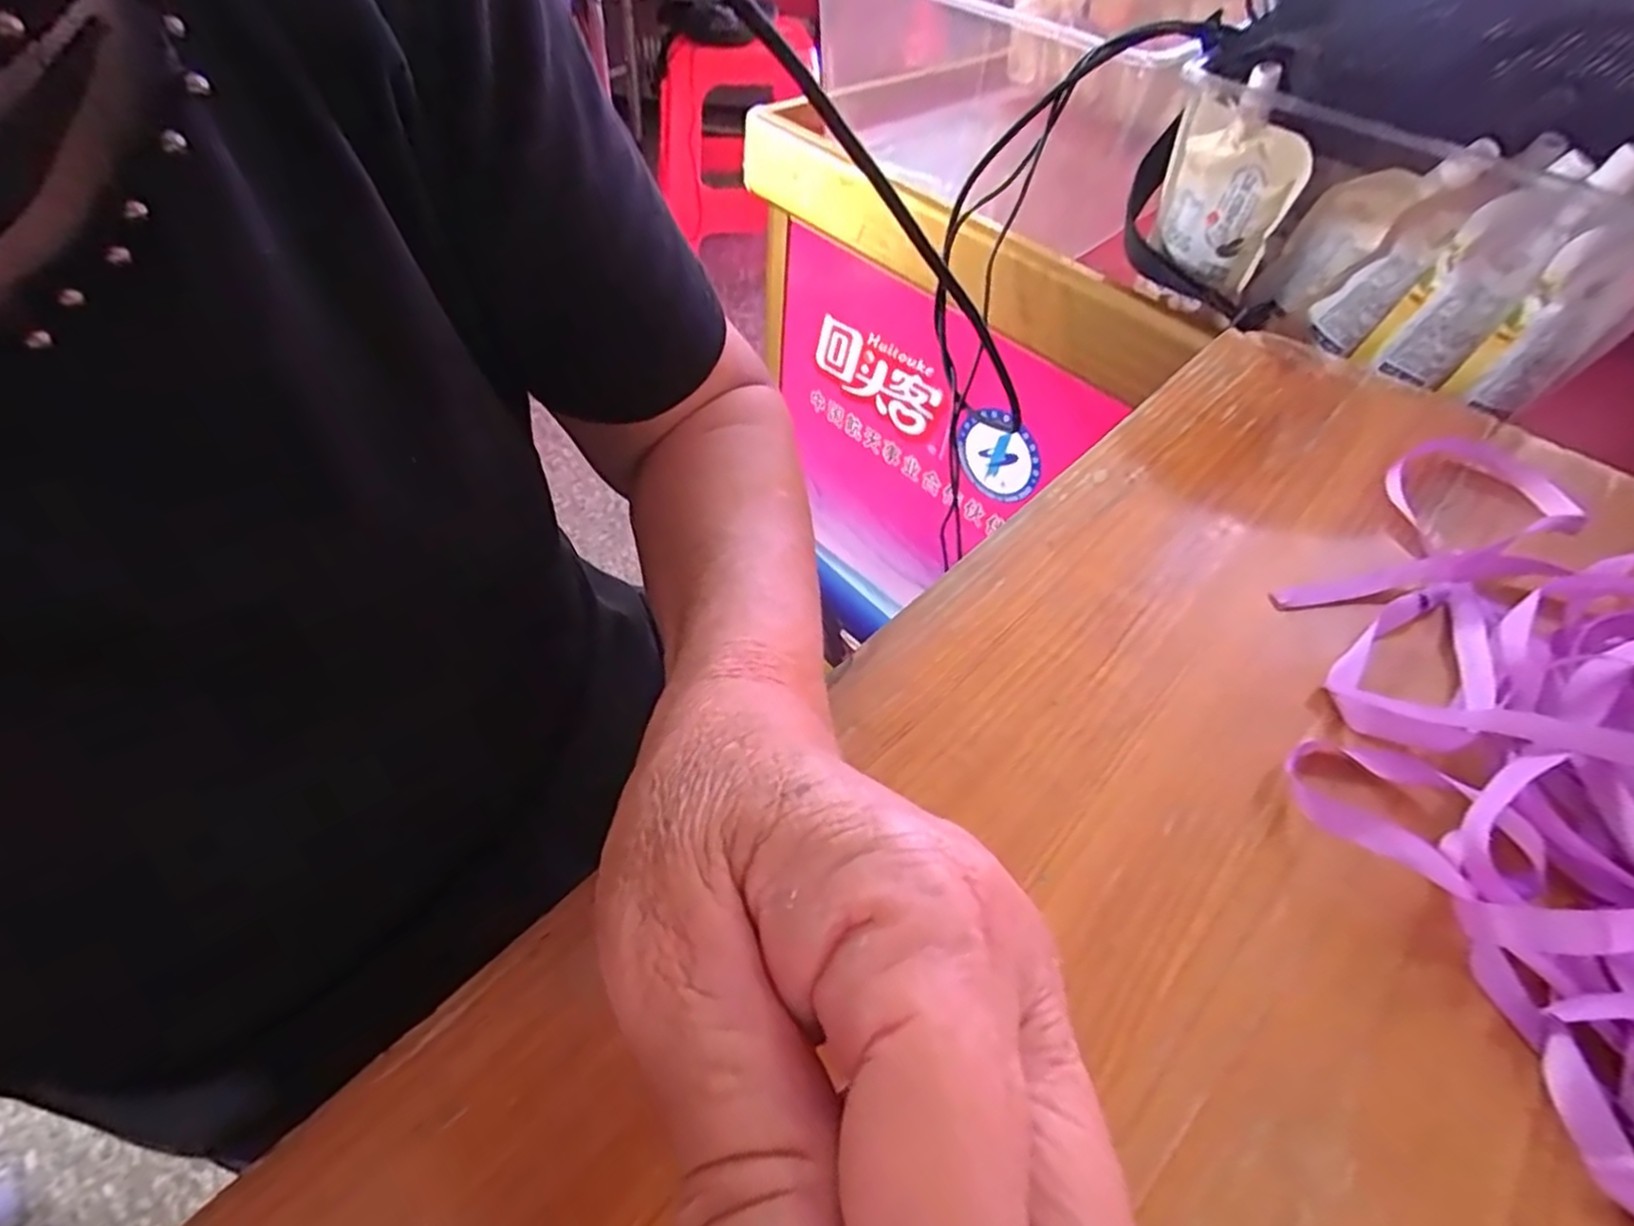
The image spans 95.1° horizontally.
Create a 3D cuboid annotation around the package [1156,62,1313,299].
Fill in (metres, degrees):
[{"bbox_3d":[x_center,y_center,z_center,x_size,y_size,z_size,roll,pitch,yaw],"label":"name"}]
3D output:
[{"bbox_3d":[0.268,-0.281,0.484,0.030,0.115,0.084,-35,63,-30],"label":"package"}]

